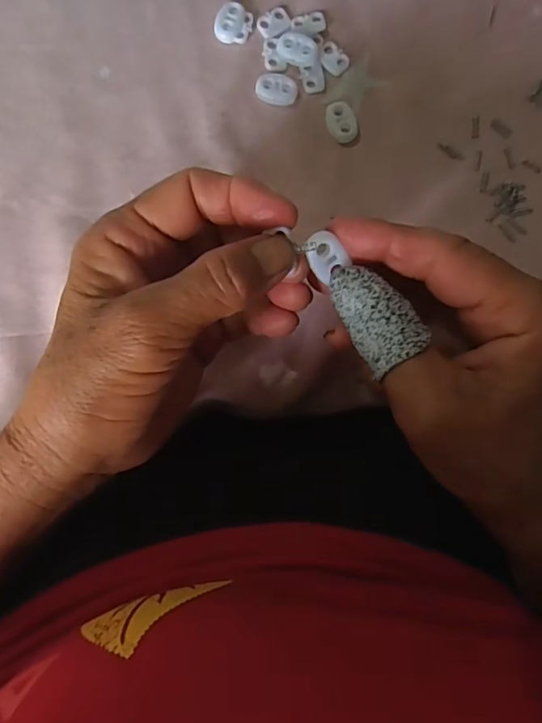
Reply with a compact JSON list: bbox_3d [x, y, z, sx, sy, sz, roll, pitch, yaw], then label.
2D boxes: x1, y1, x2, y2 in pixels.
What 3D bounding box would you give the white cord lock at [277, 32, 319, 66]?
[{"bbox_3d":[0.015,-0.169,0.276,0.022,0.008,0.015,20,84,-1],"label":"white cord lock"}]

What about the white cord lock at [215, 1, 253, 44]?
[{"bbox_3d":[-0.020,-0.183,0.277,0.019,0.005,0.021,13,84,-2],"label":"white cord lock"}]

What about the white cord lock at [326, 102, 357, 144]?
[{"bbox_3d":[0.038,-0.129,0.276,0.015,0.005,0.022,-27,87,-5],"label":"white cord lock"}]

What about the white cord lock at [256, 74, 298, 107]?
[{"bbox_3d":[0.003,-0.147,0.275,0.022,0.005,0.014,6,85,-3],"label":"white cord lock"}]

